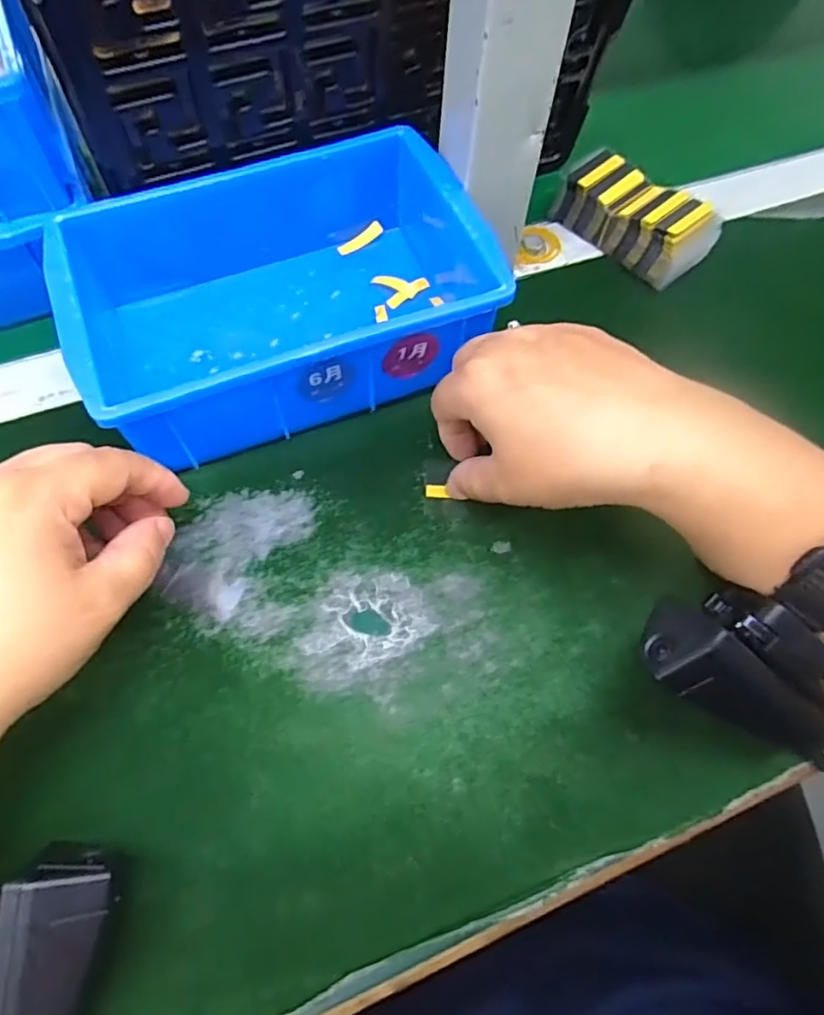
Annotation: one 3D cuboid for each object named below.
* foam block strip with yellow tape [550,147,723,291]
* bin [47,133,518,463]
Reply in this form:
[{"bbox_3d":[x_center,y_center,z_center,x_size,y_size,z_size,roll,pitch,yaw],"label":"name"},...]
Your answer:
[{"bbox_3d":[0.139,-0.182,0.377,0.093,0.032,0.043,41,67,19],"label":"foam block strip with yellow tape"},{"bbox_3d":[-0.064,-0.107,0.315,0.200,0.073,0.131,-19,63,-12],"label":"bin"}]

